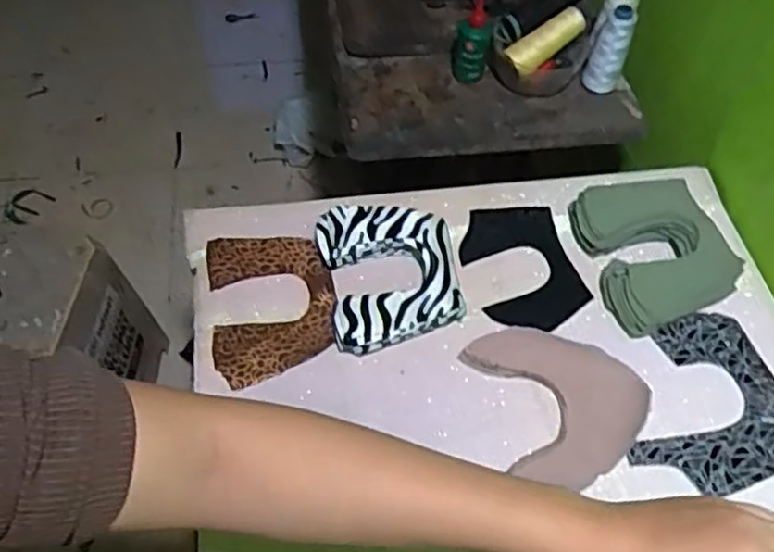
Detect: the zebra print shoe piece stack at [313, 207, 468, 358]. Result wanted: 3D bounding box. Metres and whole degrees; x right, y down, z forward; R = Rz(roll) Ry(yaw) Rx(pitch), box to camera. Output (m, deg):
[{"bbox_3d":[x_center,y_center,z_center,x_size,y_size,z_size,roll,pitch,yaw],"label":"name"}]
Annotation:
[{"bbox_3d":[0.004,-0.005,0.720,0.139,0.037,0.161,-9,57,-9],"label":"zebra print shoe piece stack"}]

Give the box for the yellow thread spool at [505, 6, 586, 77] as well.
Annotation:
[{"bbox_3d":[0.203,-0.299,0.886,0.111,0.035,0.036,-34,62,1],"label":"yellow thread spool"}]

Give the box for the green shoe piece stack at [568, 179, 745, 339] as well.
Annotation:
[{"bbox_3d":[0.282,-0.032,0.738,0.141,0.043,0.168,-16,58,-13],"label":"green shoe piece stack"}]

